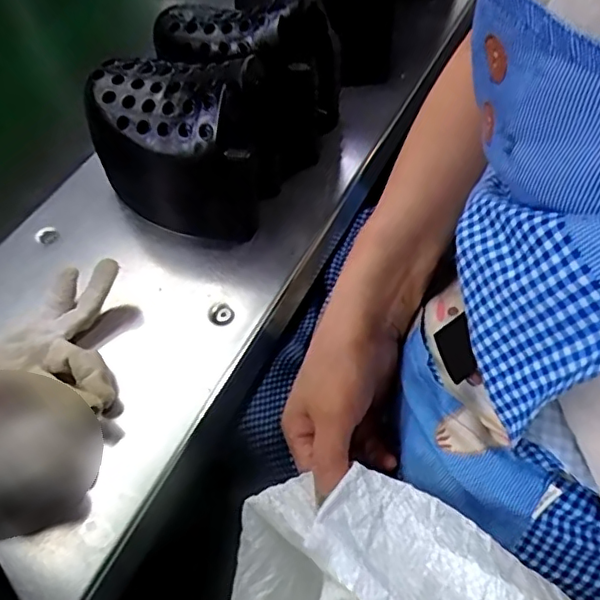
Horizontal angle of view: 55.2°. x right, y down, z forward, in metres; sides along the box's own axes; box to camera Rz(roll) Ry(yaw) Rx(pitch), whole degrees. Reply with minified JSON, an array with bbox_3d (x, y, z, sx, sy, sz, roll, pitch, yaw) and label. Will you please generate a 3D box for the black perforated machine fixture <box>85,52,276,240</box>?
[{"bbox_3d":[-0.091,-0.113,0.435,0.142,0.127,0.069,17,57,16],"label":"black perforated machine fixture"}]

